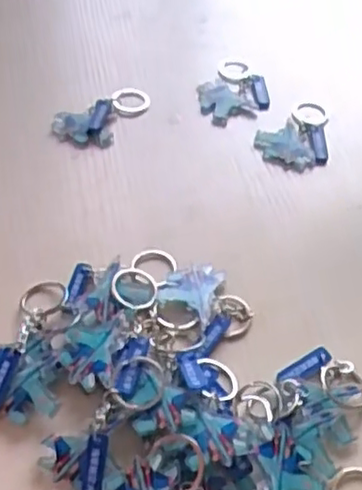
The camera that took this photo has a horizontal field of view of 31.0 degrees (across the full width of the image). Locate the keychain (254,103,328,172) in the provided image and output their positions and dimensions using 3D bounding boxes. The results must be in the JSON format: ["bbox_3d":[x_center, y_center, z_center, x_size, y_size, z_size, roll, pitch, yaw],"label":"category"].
[{"bbox_3d":[0.075,-0.076,0.436,0.046,0.009,0.064,9,49,4],"label":"keychain"}]

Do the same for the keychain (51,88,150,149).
[{"bbox_3d":[-0.050,-0.087,0.437,0.070,0.015,0.037,-32,58,-27],"label":"keychain"}]

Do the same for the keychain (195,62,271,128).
[{"bbox_3d":[0.033,-0.112,0.464,0.051,0.008,0.057,-20,53,-20],"label":"keychain"}]

